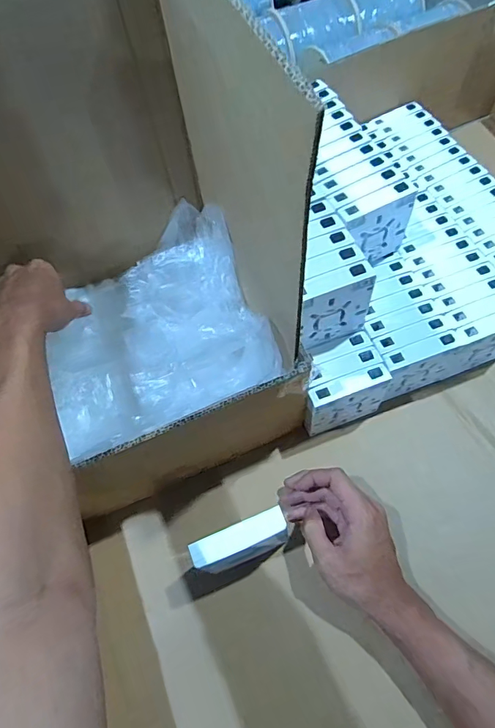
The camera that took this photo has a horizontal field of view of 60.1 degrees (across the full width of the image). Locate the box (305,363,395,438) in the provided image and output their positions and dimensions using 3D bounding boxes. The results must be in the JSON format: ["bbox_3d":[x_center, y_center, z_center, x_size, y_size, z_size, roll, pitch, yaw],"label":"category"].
[{"bbox_3d":[0.105,0.041,0.469,0.090,0.086,0.024,-19,62,-6],"label":"box"}]

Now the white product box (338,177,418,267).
[{"bbox_3d":[0.137,-0.145,0.463,0.087,0.087,0.022,-25,63,-9],"label":"white product box"}]

